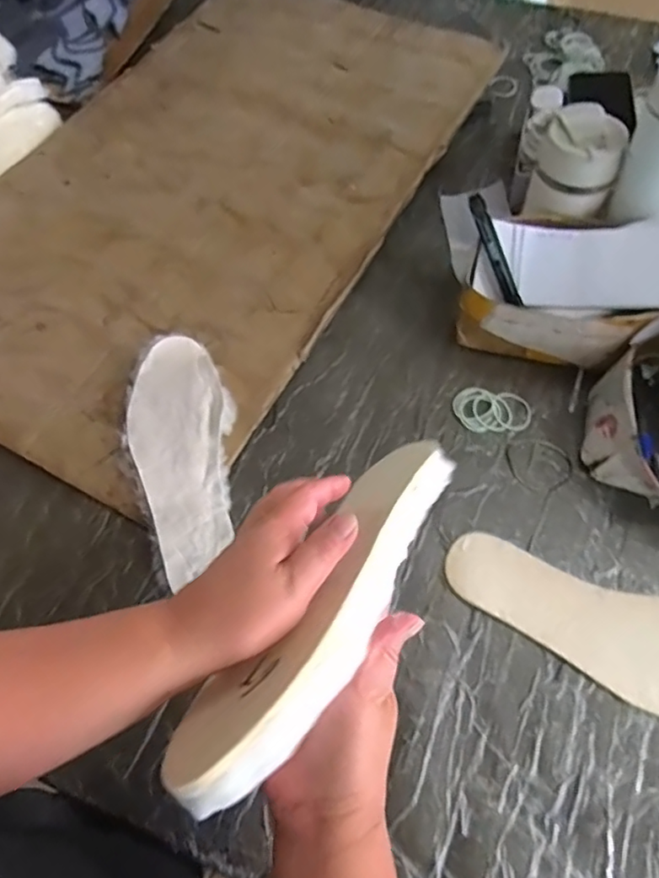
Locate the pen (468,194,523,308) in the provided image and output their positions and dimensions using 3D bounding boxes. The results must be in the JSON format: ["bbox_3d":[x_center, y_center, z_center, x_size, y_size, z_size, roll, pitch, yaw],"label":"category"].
[{"bbox_3d":[0.166,-0.189,0.592,0.017,0.012,0.125,-16,78,-6],"label":"pen"}]

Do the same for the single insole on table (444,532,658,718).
[{"bbox_3d":[0.233,0.164,0.500,0.270,0.014,0.093,18,65,12],"label":"single insole on table"}]

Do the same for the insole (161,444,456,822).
[{"bbox_3d":[0.004,0.091,0.365,0.273,0.092,0.025,-48,114,-36],"label":"insole"}]

